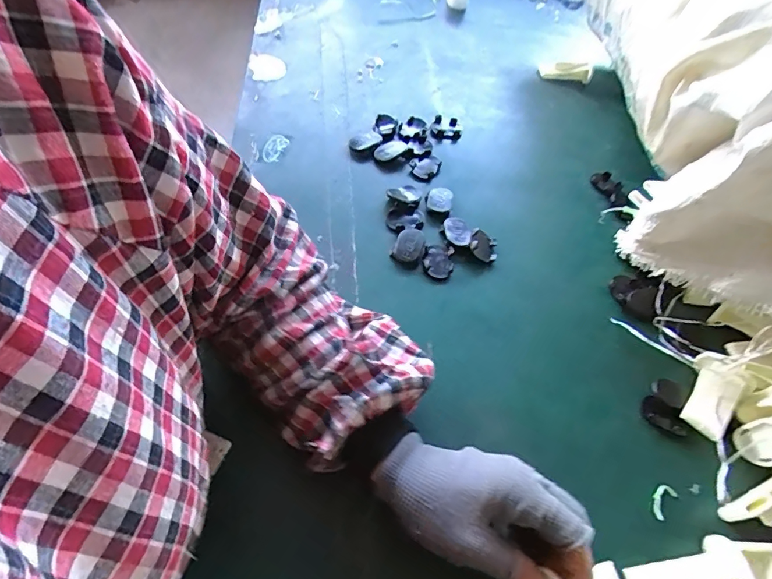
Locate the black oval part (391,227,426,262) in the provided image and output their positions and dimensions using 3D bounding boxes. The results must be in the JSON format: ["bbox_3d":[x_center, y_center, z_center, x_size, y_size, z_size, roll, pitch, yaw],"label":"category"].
[{"bbox_3d":[0.024,-0.046,0.464,0.030,0.013,0.038,15,55,5],"label":"black oval part"}]

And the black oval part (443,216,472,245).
[{"bbox_3d":[0.077,-0.064,0.486,0.027,0.007,0.041,-5,56,-9],"label":"black oval part"}]

